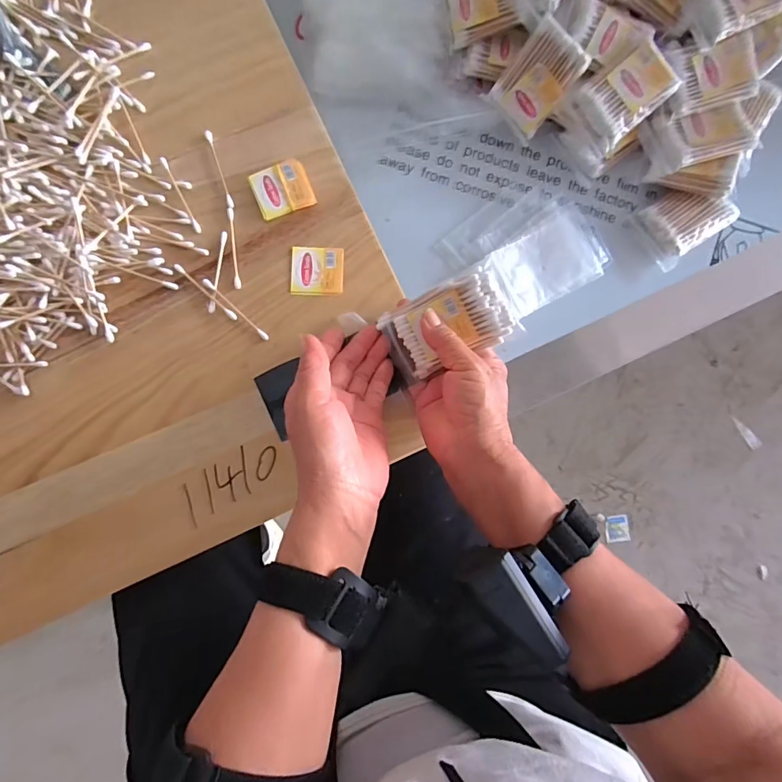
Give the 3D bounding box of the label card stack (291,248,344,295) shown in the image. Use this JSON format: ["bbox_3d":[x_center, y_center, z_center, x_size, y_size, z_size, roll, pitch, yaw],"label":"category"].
[{"bbox_3d":[-0.063,-0.104,0.384,0.044,0.004,0.042,1,86,0],"label":"label card stack"}]

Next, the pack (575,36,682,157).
[{"bbox_3d":[0.209,-0.266,0.408,0.084,0.022,0.060,-37,102,9],"label":"pack"}]

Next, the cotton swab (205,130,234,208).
[{"bbox_3d":[-0.150,-0.194,0.389,0.006,0.004,0.072,-19,86,-1],"label":"cotton swab"}]

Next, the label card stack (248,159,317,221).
[{"bbox_3d":[-0.094,-0.174,0.386,0.048,0.010,0.041,-20,86,-2],"label":"label card stack"}]

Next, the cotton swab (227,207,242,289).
[{"bbox_3d":[-0.135,-0.123,0.382,0.006,0.004,0.071,-7,86,-1],"label":"cotton swab"}]

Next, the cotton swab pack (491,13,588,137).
[{"bbox_3d":[0.134,-0.287,0.410,0.057,0.007,0.077,44,126,-1],"label":"cotton swab pack"}]

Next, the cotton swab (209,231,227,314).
[{"bbox_3d":[-0.147,-0.102,0.380,0.006,0.004,0.071,8,86,1],"label":"cotton swab"}]

